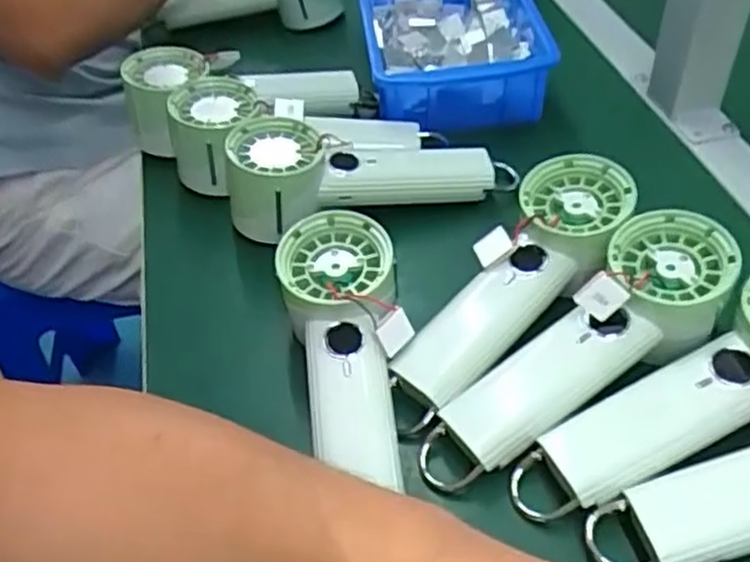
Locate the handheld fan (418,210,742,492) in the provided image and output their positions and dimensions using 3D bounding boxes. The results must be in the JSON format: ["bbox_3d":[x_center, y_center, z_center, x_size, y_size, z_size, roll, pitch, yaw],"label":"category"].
[{"bbox_3d":[0.104,0.033,0.372,0.193,0.046,0.058,-38,51,-8],"label":"handheld fan"}]

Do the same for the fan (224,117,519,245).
[{"bbox_3d":[-0.005,-0.078,0.489,0.186,0.056,0.058,-11,45,-4],"label":"fan"}]

